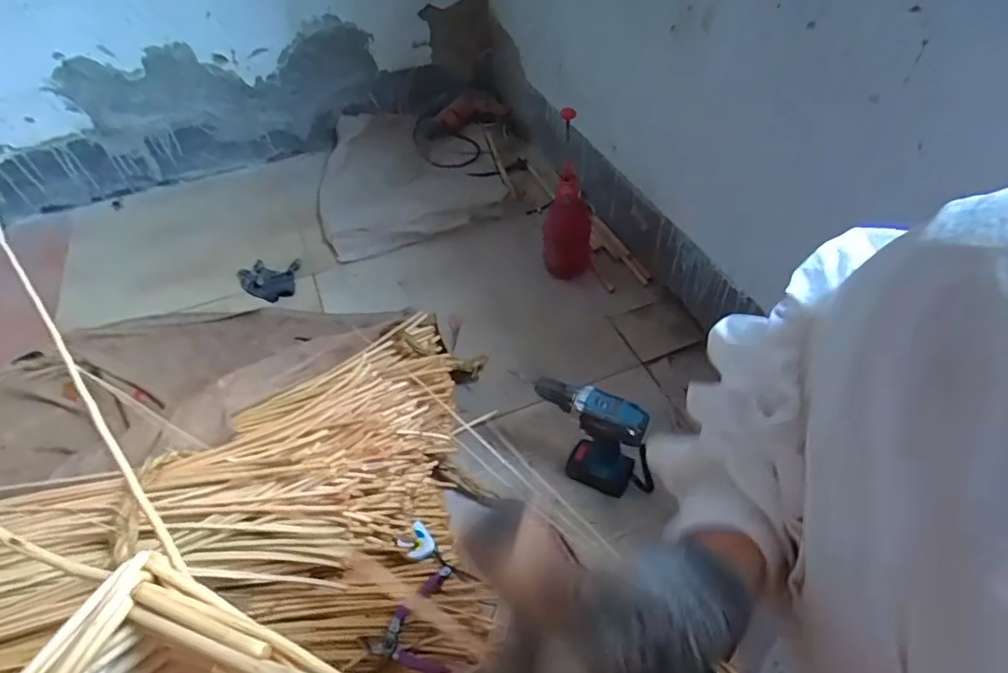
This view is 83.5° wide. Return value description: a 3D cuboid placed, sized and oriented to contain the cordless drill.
[{"bbox_3d":[0.150,0.177,0.954,0.198,0.221,0.070,13,51,15],"label":"cordless drill"}]

